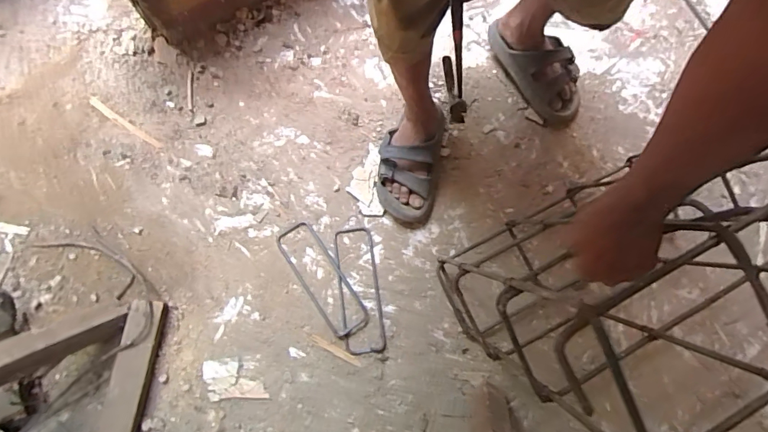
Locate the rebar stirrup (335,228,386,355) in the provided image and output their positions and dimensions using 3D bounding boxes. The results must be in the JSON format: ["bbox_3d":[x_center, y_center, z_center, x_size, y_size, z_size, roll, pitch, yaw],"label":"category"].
[{"bbox_3d":[-0.050,0.141,0.828,0.077,0.011,0.244,-7,72,-2],"label":"rebar stirrup"}]

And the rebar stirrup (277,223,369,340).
[{"bbox_3d":[-0.122,0.123,0.838,0.075,0.008,0.247,-34,75,-10],"label":"rebar stirrup"}]

